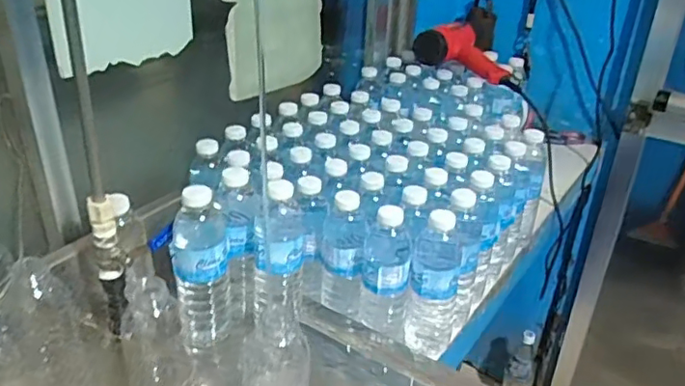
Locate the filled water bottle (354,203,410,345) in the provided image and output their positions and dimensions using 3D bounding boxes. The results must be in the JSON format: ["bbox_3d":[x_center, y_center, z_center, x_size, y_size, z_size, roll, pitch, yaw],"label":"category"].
[{"bbox_3d":[0.055,0.098,0.742,0.062,0.177,0.075,4,30,3],"label":"filled water bottle"}]

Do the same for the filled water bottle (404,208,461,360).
[{"bbox_3d":[0.117,0.114,0.737,0.060,0.199,0.061,10,31,14],"label":"filled water bottle"}]

